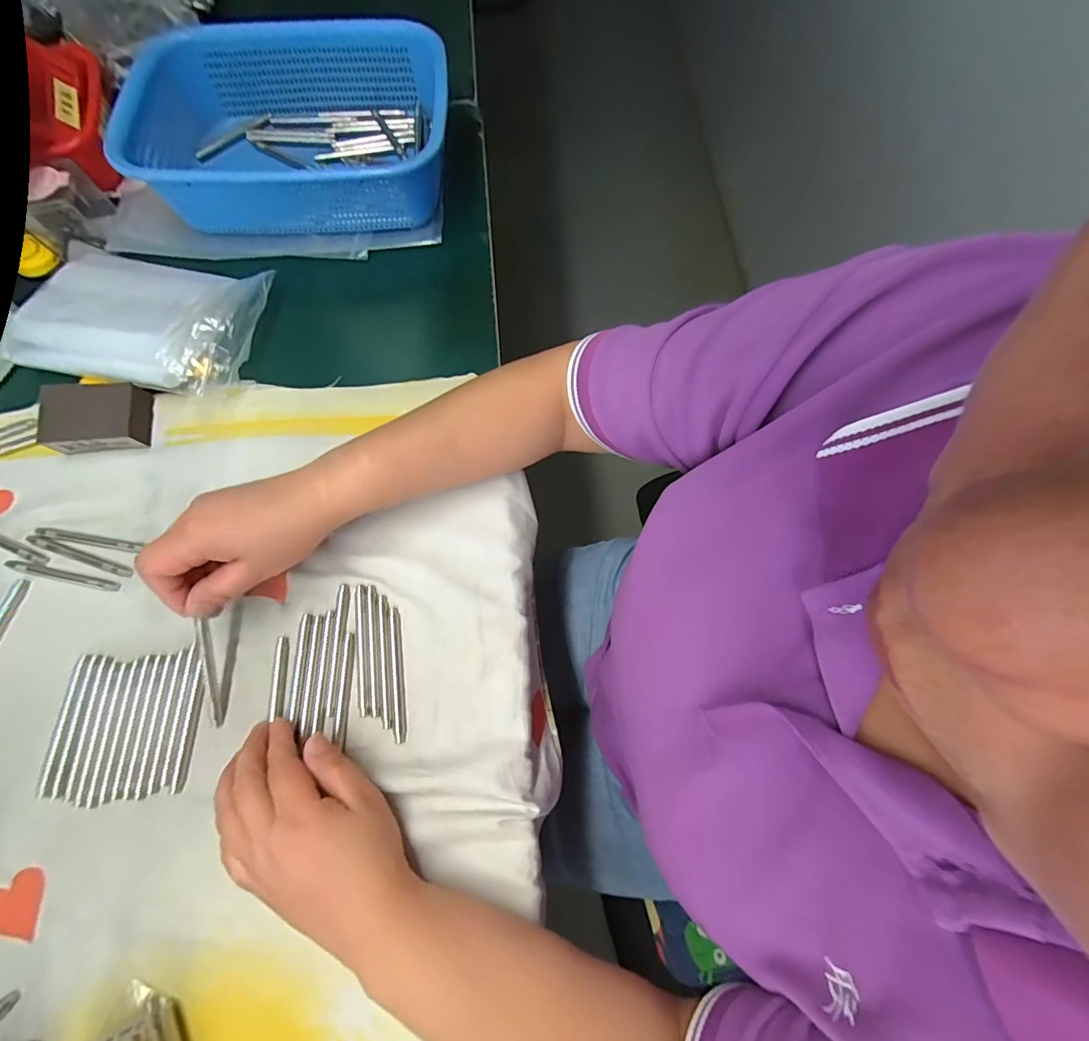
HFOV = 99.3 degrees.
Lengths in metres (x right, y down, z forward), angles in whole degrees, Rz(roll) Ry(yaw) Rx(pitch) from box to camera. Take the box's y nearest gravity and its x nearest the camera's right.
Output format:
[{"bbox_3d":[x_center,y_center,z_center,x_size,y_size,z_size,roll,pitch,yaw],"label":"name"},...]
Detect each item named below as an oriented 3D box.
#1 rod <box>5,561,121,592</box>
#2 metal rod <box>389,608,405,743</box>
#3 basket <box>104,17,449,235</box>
[{"bbox_3d":[-0.379,0.043,0.363,0.095,0.004,0.009,12,73,4],"label":"rod"},{"bbox_3d":[-0.108,0.111,0.339,0.009,0.006,0.092,-8,73,-2],"label":"metal rod"},{"bbox_3d":[-0.242,-0.383,0.454,0.294,0.070,0.220,2,73,1],"label":"basket"}]

